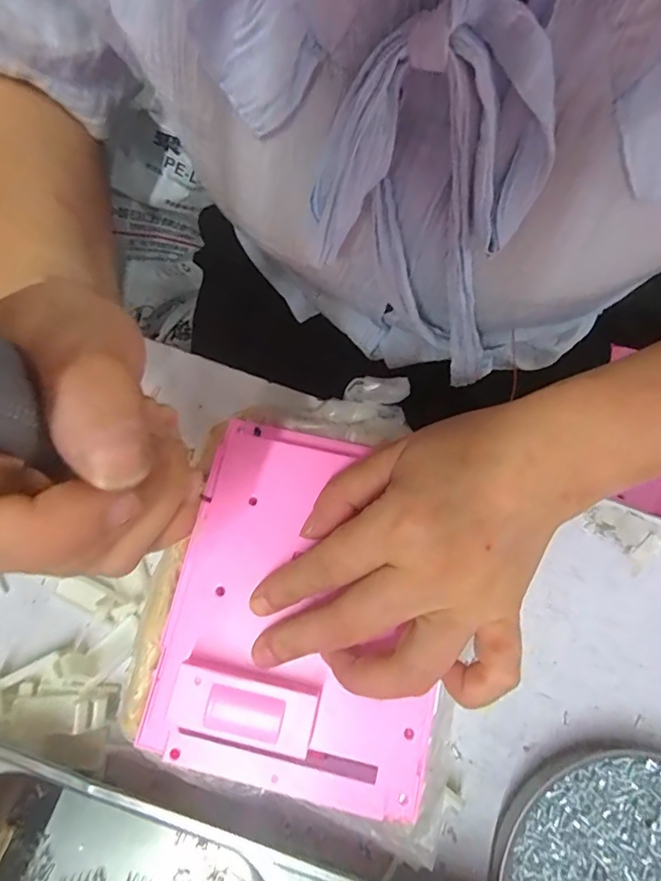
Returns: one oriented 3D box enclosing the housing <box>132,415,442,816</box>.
[{"bbox_3d":[-0.010,0.075,0.237,0.127,0.017,0.158,12,75,2],"label":"housing"}]

